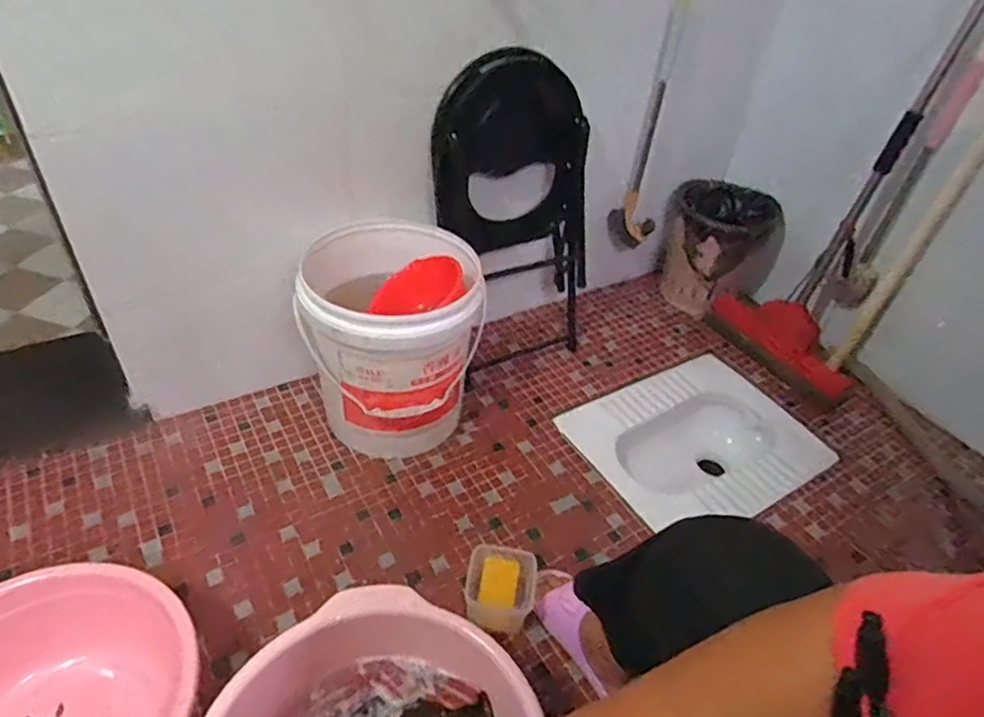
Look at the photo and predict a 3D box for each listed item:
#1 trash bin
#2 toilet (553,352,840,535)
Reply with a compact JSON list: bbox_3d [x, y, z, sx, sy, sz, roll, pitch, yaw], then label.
[{"bbox_3d":[0.583,-0.284,1.621,0.286,0.286,0.286,26,45,21],"label":"trash bin"},{"bbox_3d":[0.432,0.235,1.375,0.487,0.192,0.383,-19,47,-26],"label":"toilet"}]

